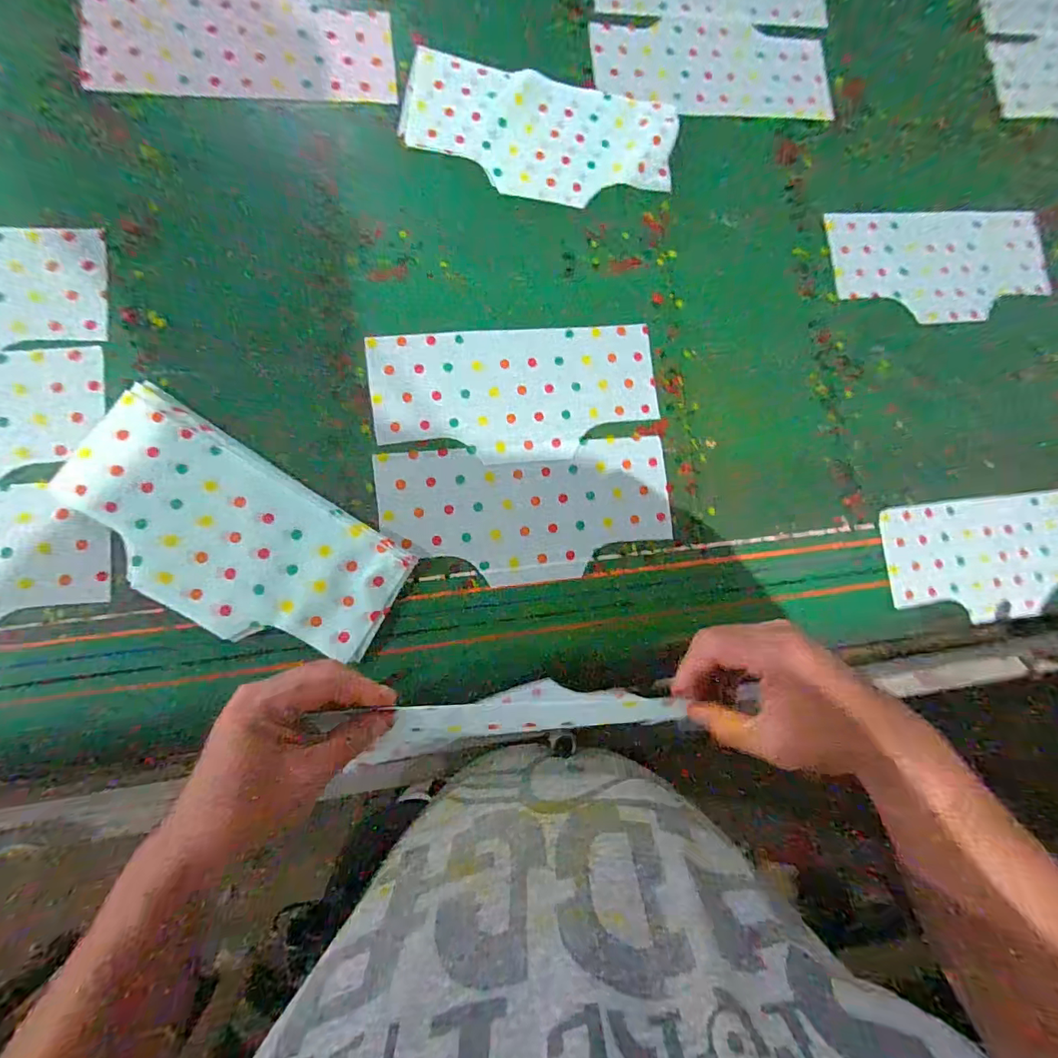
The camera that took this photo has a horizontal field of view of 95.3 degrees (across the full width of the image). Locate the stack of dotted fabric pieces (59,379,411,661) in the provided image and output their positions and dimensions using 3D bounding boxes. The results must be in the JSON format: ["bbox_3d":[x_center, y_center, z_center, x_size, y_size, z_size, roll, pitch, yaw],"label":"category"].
[{"bbox_3d":[-0.258,0.007,0.421,0.289,0.018,0.139,34,81,-2],"label":"stack of dotted fabric pieces"}]

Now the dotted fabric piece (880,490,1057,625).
[{"bbox_3d":[0.532,0.031,0.544,0.286,0.011,0.135,-6,86,-12],"label":"dotted fabric piece"}]

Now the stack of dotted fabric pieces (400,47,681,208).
[{"bbox_3d":[0.016,-0.419,0.512,0.282,0.013,0.145,6,83,-7],"label":"stack of dotted fabric pieces"}]

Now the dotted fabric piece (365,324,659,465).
[{"bbox_3d":[-0.008,-0.135,0.479,0.281,0.008,0.133,-6,84,-8],"label":"dotted fabric piece"}]

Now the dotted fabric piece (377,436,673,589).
[{"bbox_3d":[0.003,-0.017,0.467,0.279,0.008,0.131,-6,84,-8],"label":"dotted fabric piece"}]

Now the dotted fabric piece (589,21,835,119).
[{"bbox_3d":[0.217,-0.531,0.558,0.293,0.016,0.114,-6,84,-8],"label":"dotted fabric piece"}]

